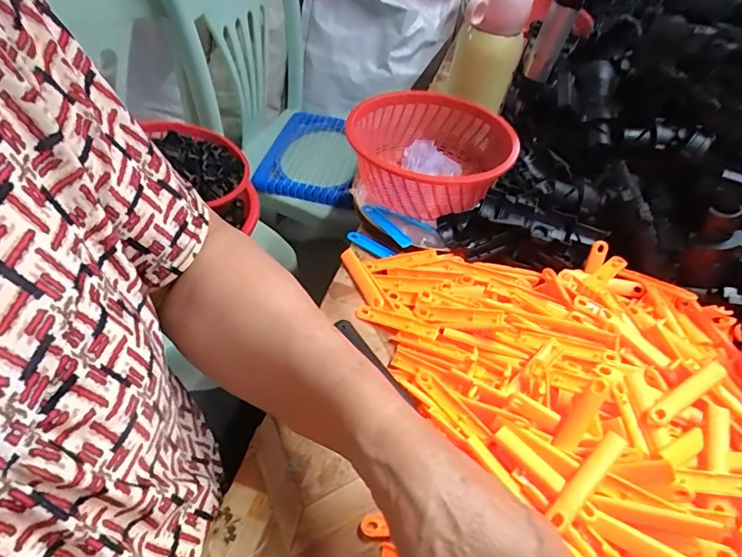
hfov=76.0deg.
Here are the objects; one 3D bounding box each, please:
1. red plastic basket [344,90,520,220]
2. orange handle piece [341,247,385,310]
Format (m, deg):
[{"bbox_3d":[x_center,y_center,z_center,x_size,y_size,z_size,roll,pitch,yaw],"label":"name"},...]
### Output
[{"bbox_3d":[0.072,-0.139,0.538,0.167,0.080,0.192,32,51,13],"label":"red plastic basket"},{"bbox_3d":[-0.008,0.000,0.458,0.015,0.007,0.078,-15,50,-20],"label":"orange handle piece"}]

